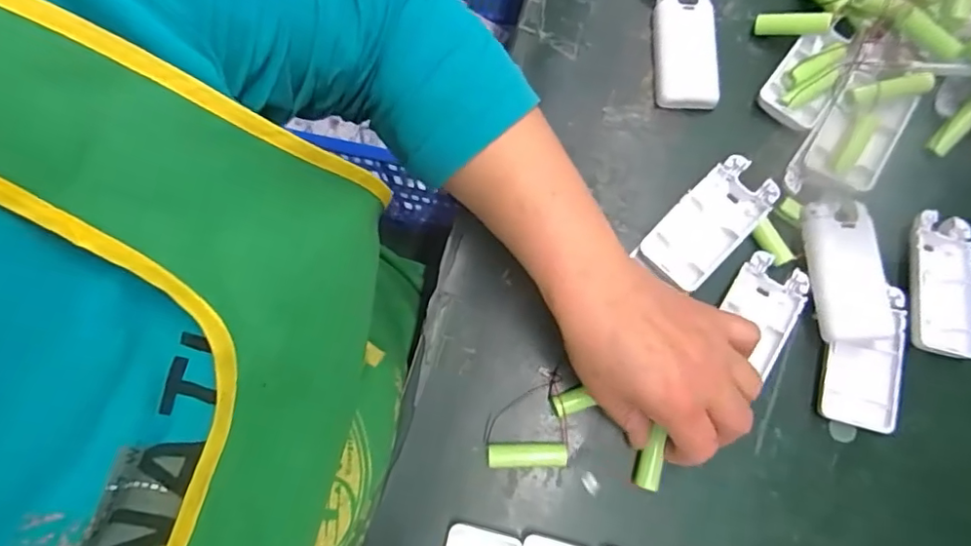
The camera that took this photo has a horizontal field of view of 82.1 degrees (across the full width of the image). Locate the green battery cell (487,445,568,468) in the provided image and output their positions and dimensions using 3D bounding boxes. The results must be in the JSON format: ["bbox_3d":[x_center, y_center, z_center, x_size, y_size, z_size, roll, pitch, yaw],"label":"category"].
[{"bbox_3d":[0.026,0.116,0.354,0.050,0.011,0.014,-2,77,0],"label":"green battery cell"}]

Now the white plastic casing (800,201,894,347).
[{"bbox_3d":[0.229,-0.001,0.356,0.038,0.012,0.089,-11,81,30],"label":"white plastic casing"}]

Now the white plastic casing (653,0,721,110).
[{"bbox_3d":[0.145,-0.163,0.406,0.043,0.013,0.089,0,77,0],"label":"white plastic casing"}]

